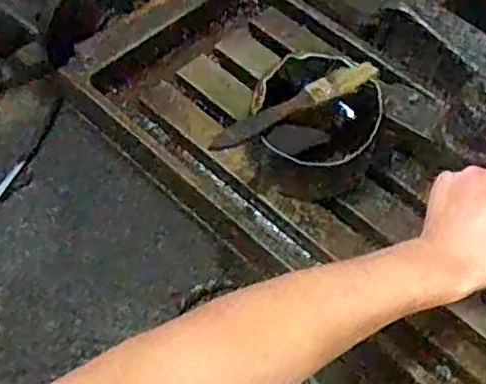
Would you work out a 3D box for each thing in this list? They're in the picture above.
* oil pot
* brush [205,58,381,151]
[{"bbox_3d":[0.055,-0.056,0.525,0.109,0.080,0.110,2,58,-3],"label":"oil pot"},{"bbox_3d":[0.041,-0.069,0.497,0.152,0.013,0.020,-26,63,-19],"label":"brush"}]

